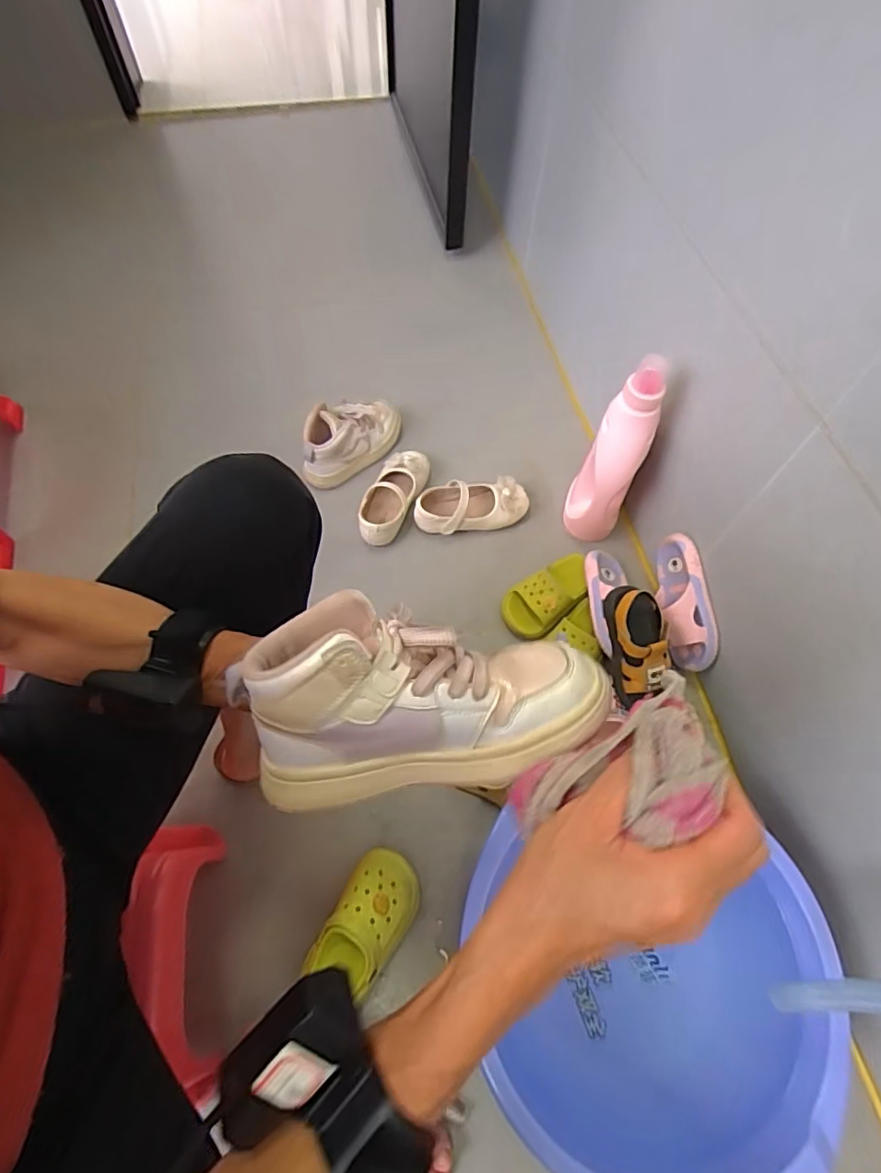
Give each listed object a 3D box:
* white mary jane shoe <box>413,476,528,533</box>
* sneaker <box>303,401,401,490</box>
[{"bbox_3d":[0.051,-0.129,0.900,0.184,0.055,0.076,-9,63,-6],"label":"white mary jane shoe"},{"bbox_3d":[-0.148,-0.255,0.937,0.192,0.091,0.095,-26,66,-14],"label":"sneaker"}]

